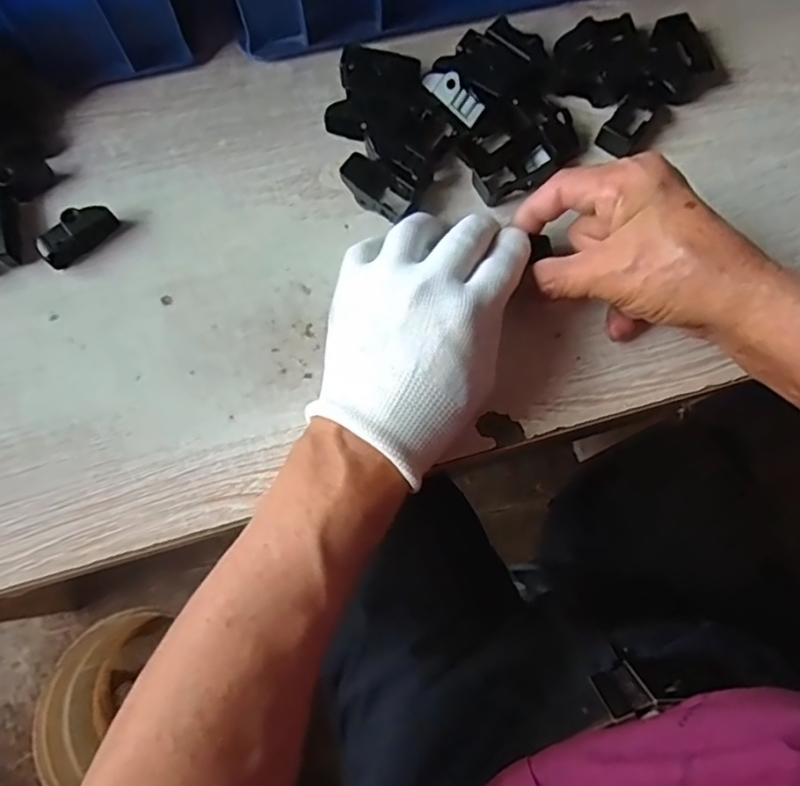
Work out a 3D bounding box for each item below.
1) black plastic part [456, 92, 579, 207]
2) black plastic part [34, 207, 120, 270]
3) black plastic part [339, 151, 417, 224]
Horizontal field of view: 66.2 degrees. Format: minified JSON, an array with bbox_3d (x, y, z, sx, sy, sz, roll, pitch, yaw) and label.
[{"bbox_3d":[0.075,-0.156,0.385,0.073,0.018,0.050,-29,78,-9],"label":"black plastic part"},{"bbox_3d":[-0.192,-0.095,0.366,0.046,0.018,0.019,-40,80,-11],"label":"black plastic part"},{"bbox_3d":[-0.015,-0.126,0.376,0.043,0.019,0.025,39,78,8],"label":"black plastic part"}]

